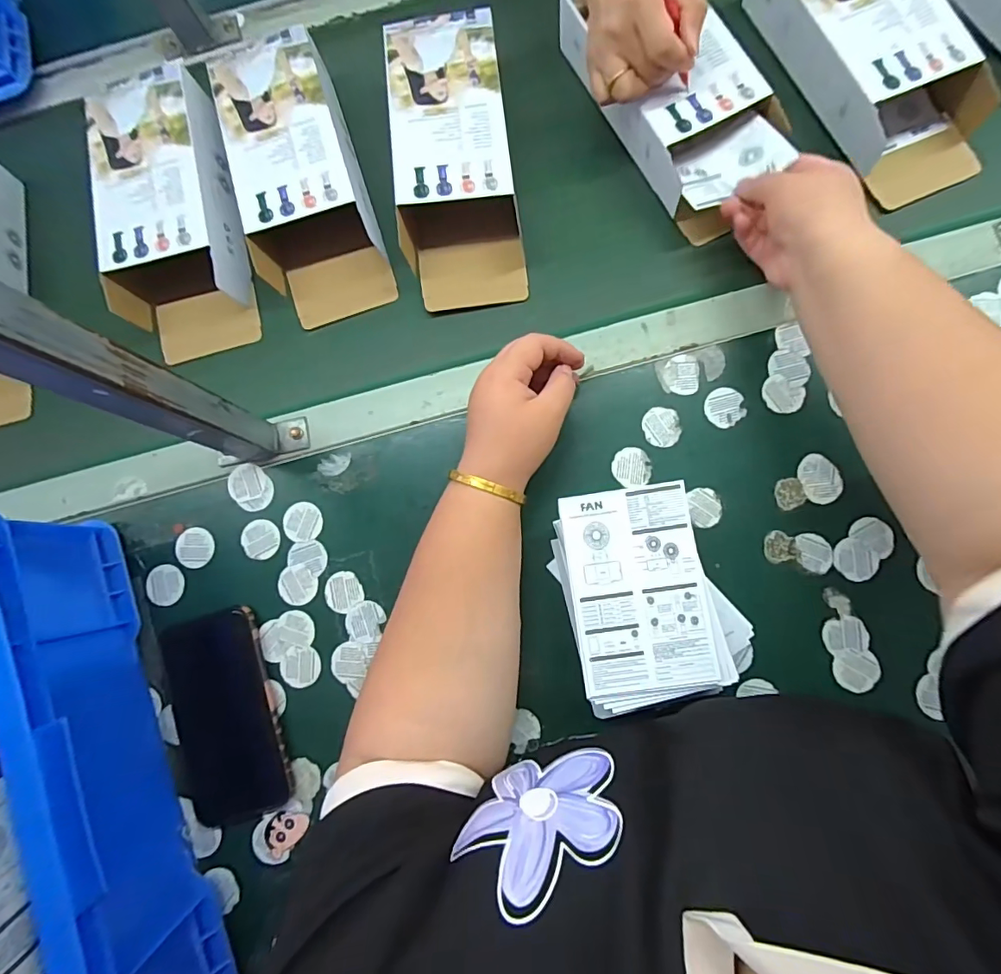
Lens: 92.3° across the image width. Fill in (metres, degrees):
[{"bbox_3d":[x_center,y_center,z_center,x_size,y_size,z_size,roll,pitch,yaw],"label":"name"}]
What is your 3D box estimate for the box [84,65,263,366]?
[{"bbox_3d":[-0.297,-0.241,0.432,0.108,0.046,0.249,-11,91,-3],"label":"box"}]

